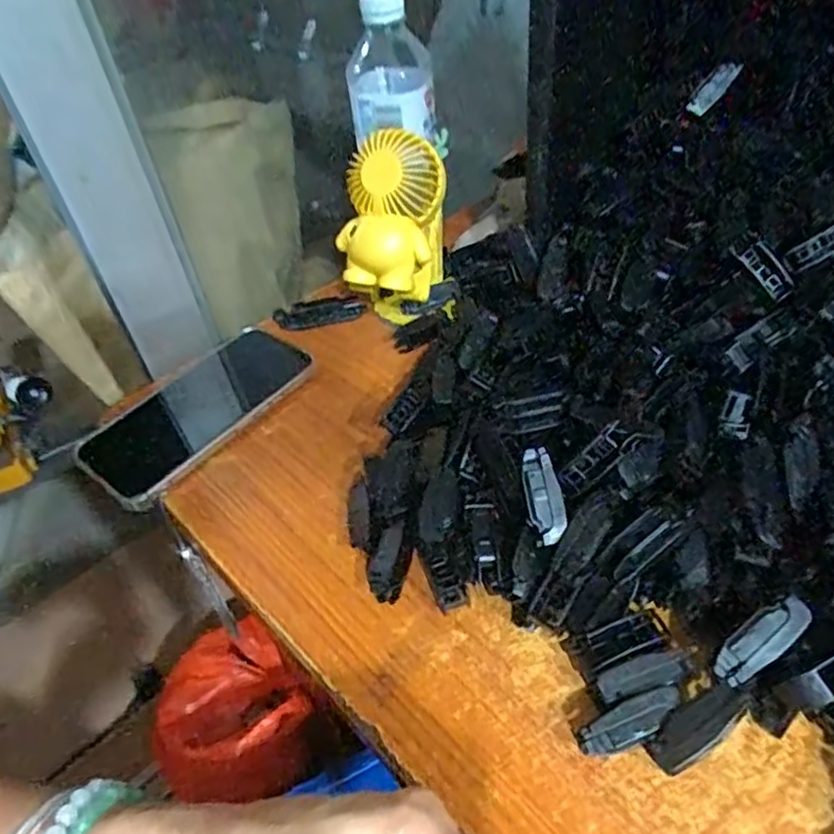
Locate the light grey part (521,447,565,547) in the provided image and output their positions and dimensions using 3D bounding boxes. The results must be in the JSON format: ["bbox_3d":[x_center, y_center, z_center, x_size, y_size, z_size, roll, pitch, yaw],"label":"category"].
[{"bbox_3d":[0.064,0.040,0.330,0.017,0.006,0.047,-9,80,-3],"label":"light grey part"}]

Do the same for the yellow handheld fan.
[{"bbox_3d":[-0.016,-0.128,0.483,0.077,0.143,0.084,-2,44,5],"label":"yellow handheld fan"}]

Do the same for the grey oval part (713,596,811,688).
[{"bbox_3d":[0.152,0.098,0.286,0.048,0.004,0.018,-38,47,-4],"label":"grey oval part"}]

